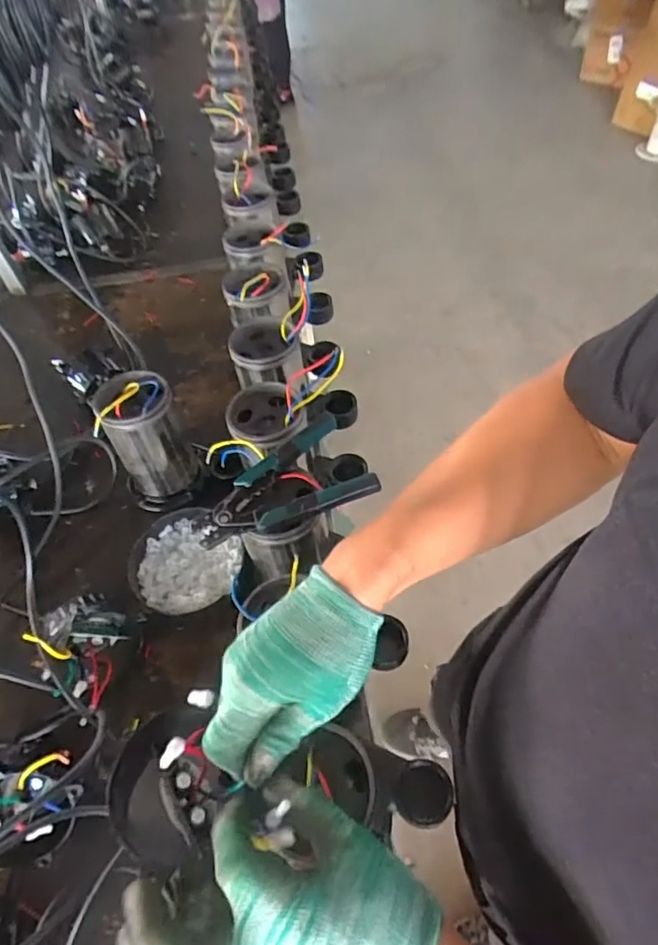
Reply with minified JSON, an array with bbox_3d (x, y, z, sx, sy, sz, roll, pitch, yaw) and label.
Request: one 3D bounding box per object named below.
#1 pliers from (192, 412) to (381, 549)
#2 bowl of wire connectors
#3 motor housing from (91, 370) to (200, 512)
[{"bbox_3d":[-0.053,0.009,0.544,0.177,0.027,0.102,-19,54,-9],"label":"pliers"},{"bbox_3d":[-0.181,0.121,0.696,0.139,0.057,0.134,-3,53,3],"label":"bowl of wire connectors"},{"bbox_3d":[-0.236,-0.038,0.713,0.096,0.165,0.099,-16,54,-7],"label":"motor housing"}]

